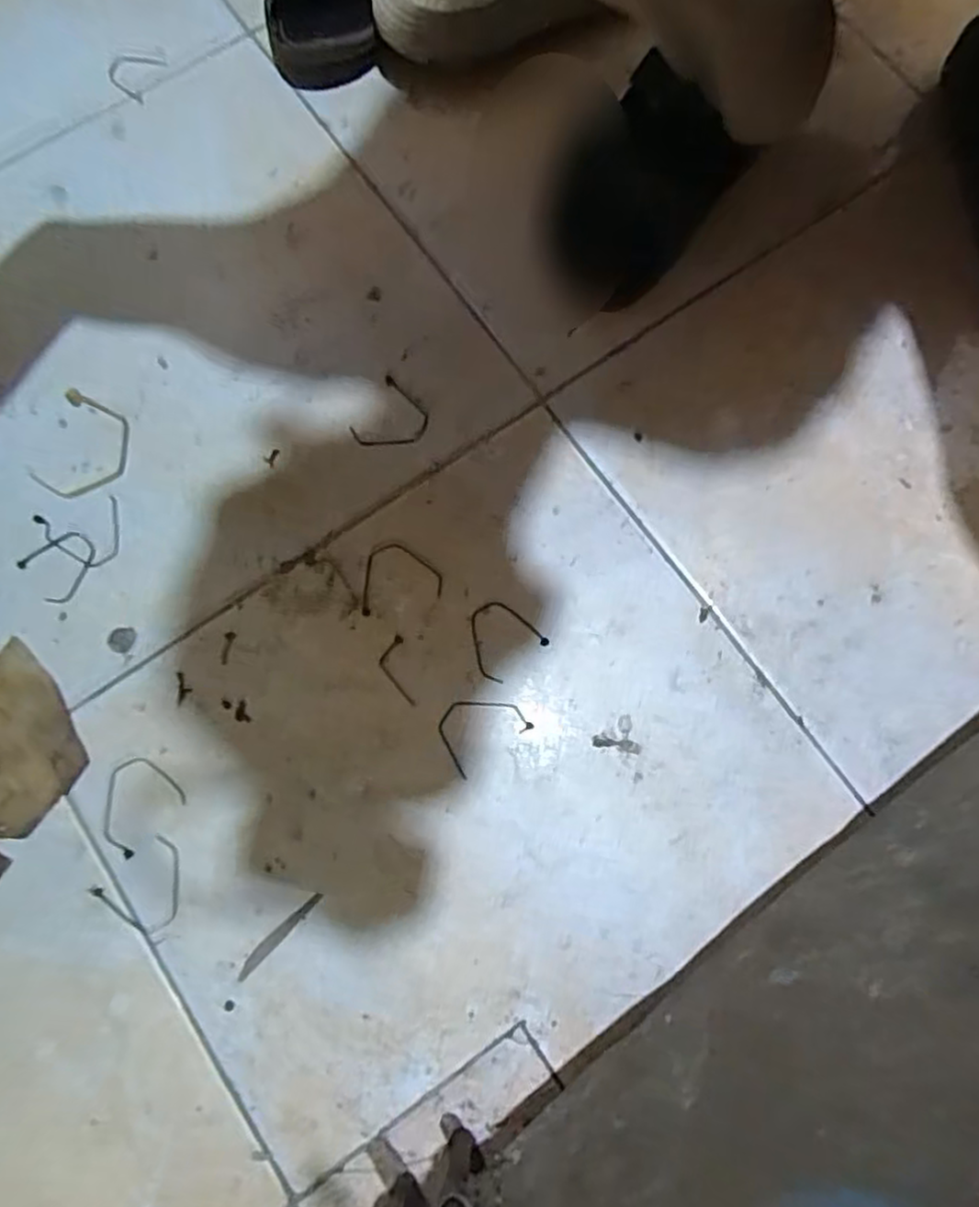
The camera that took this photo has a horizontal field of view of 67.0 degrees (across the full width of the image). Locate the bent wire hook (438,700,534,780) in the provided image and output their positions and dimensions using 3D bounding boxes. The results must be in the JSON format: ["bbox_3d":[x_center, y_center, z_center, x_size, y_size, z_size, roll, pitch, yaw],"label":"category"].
[{"bbox_3d":[-0.007,0.076,0.461,0.053,0.004,0.042,-36,80,-8],"label":"bent wire hook"}]

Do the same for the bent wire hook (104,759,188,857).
[{"bbox_3d":[-0.219,0.123,0.454,0.046,0.004,0.050,43,80,9],"label":"bent wire hook"}]

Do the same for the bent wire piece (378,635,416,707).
[{"bbox_3d":[-0.060,0.044,0.469,0.018,0.004,0.046,-11,77,-3],"label":"bent wire piece"}]

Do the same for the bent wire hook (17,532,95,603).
[{"bbox_3d":[-0.281,-0.025,0.488,0.045,0.004,0.041,-42,81,-9],"label":"bent wire hook"}]

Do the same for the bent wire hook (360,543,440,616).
[{"bbox_3d":[-0.061,-0.019,0.483,0.055,0.004,0.042,-15,78,-4],"label":"bent wire hook"}]

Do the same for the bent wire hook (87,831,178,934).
[{"bbox_3d":[-0.204,0.171,0.440,0.054,0.005,0.046,-39,80,-9],"label":"bent wire hook"}]

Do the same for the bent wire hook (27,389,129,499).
[{"bbox_3d":[-0.275,-0.106,0.504,0.057,0.006,0.074,16,77,3],"label":"bent wire hook"}]

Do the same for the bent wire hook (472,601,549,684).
[{"bbox_3d":[0.006,0.022,0.473,0.046,0.004,0.046,-38,80,-9],"label":"bent wire hook"}]

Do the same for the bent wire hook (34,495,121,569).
[{"bbox_3d":[-0.271,-0.045,0.492,0.052,0.004,0.044,-18,78,-5],"label":"bent wire hook"}]

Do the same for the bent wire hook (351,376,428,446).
[{"bbox_3d":[-0.065,-0.126,0.507,0.045,0.004,0.052,31,79,6],"label":"bent wire hook"}]

